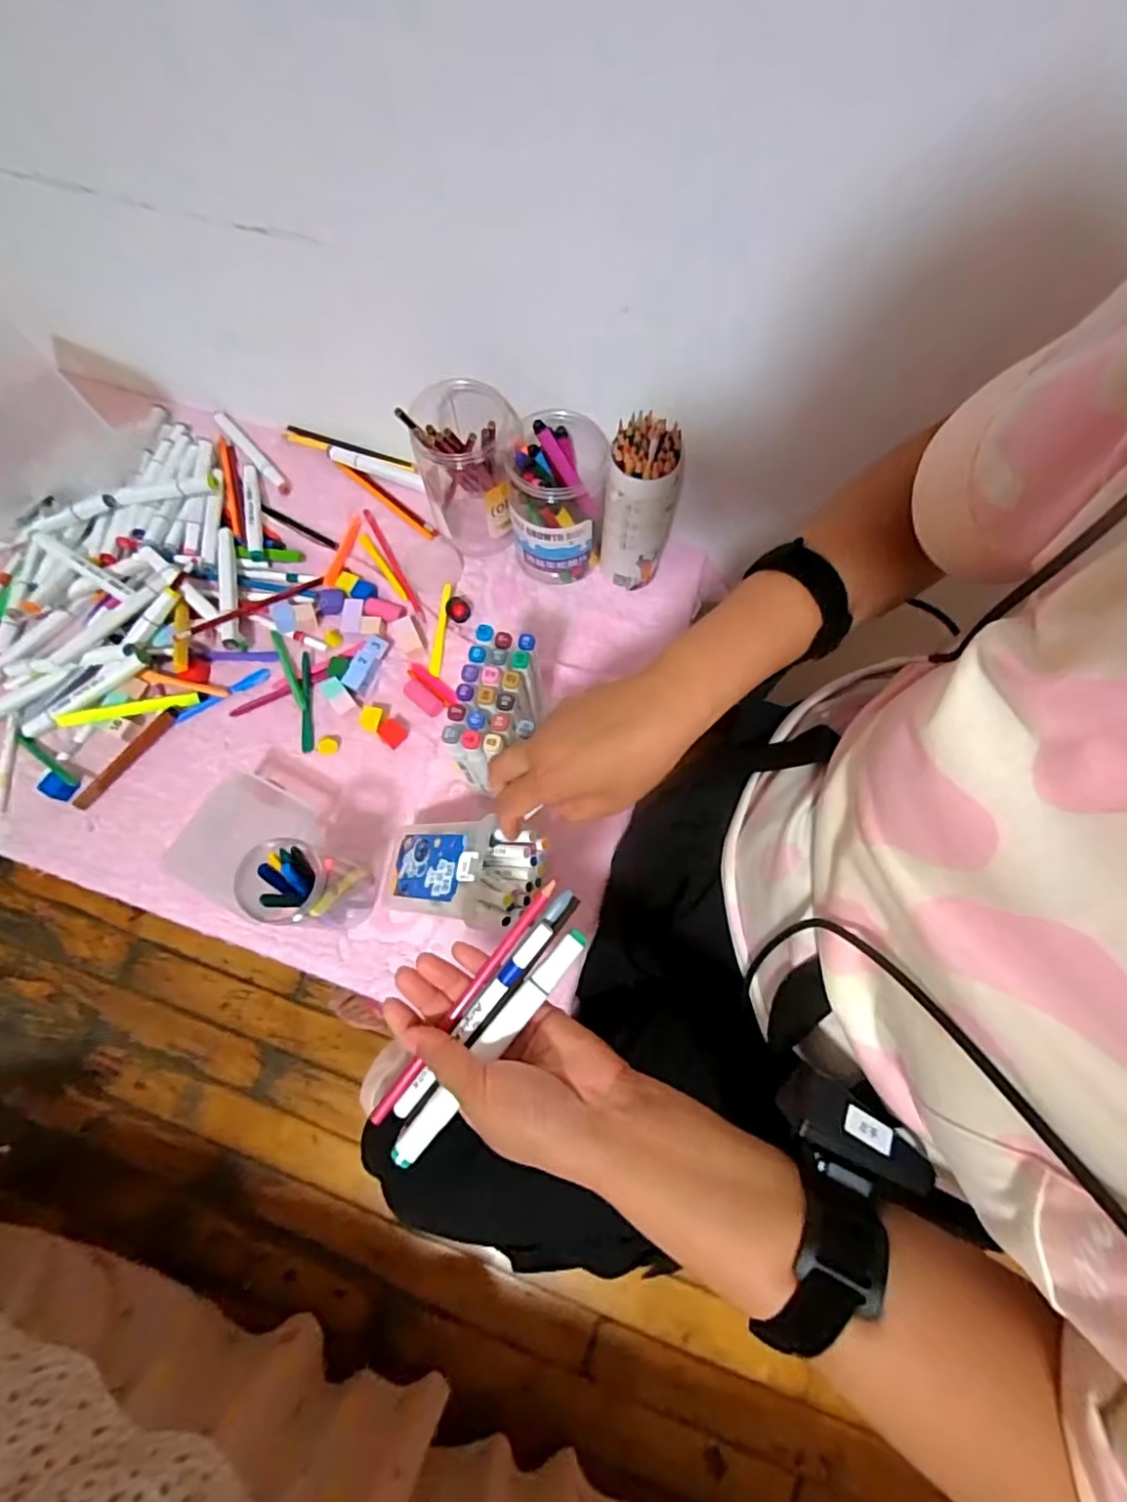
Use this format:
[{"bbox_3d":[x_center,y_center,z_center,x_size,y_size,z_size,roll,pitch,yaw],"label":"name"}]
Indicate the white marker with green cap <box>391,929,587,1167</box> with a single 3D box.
[{"bbox_3d":[-0.041,0.170,0.344,0.016,0.012,0.157,39,80,13],"label":"white marker with green cap"}]

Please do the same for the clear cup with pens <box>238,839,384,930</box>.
[{"bbox_3d":[-0.207,0.111,0.497,0.062,0.128,0.063,0,71,0],"label":"clear cup with pens"}]

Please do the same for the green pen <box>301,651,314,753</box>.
[{"bbox_3d":[-0.267,-0.053,0.613,0.011,0.009,0.107,-9,71,-3],"label":"green pen"}]

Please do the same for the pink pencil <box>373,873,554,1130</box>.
[{"bbox_3d":[-0.062,0.155,0.359,0.009,0.013,0.165,36,86,12],"label":"pink pencil"}]

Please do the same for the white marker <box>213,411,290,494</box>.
[{"bbox_3d":[-0.382,-0.367,0.719,0.016,0.018,0.149,-40,75,-12],"label":"white marker"}]

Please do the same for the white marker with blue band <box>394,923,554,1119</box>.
[{"bbox_3d":[-0.053,0.159,0.349,0.011,0.009,0.138,39,87,13],"label":"white marker with blue band"}]

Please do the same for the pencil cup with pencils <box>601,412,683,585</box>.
[{"bbox_3d":[0.075,-0.236,0.587,0.063,0.177,0.062,0,71,0],"label":"pencil cup with pencils"}]

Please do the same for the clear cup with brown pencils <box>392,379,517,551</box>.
[{"bbox_3d":[-0.104,-0.306,0.618,0.108,0.166,0.123,0,71,0],"label":"clear cup with brown pencils"}]

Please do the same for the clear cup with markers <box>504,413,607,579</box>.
[{"bbox_3d":[-0.005,-0.258,0.615,0.095,0.140,0.109,-3,71,0],"label":"clear cup with markers"}]

